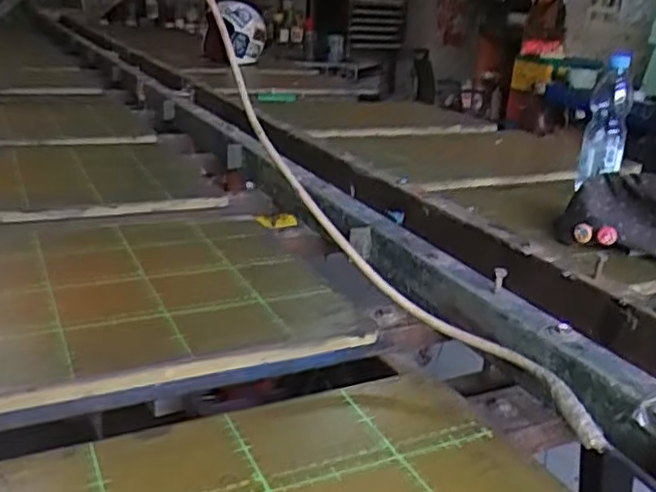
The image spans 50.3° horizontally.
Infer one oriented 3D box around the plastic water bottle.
[{"bbox_3d":[0.462,-0.208,1.154,0.065,0.203,0.077,10,21,18],"label":"plastic water bottle"}]

